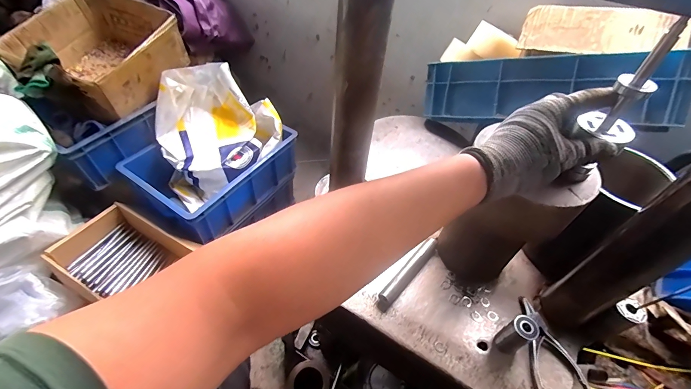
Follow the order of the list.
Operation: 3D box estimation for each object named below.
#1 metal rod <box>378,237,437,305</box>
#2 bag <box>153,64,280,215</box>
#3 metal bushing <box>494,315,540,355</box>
[{"bbox_3d":[0.105,0.117,0.535,0.021,0.015,0.144,36,55,23],"label":"metal rod"},{"bbox_3d":[-0.361,-0.183,0.956,0.323,0.242,0.296,-22,55,-23],"label":"bag"},{"bbox_3d":[0.233,0.192,0.457,0.032,0.062,0.031,3,49,-3],"label":"metal bushing"}]

